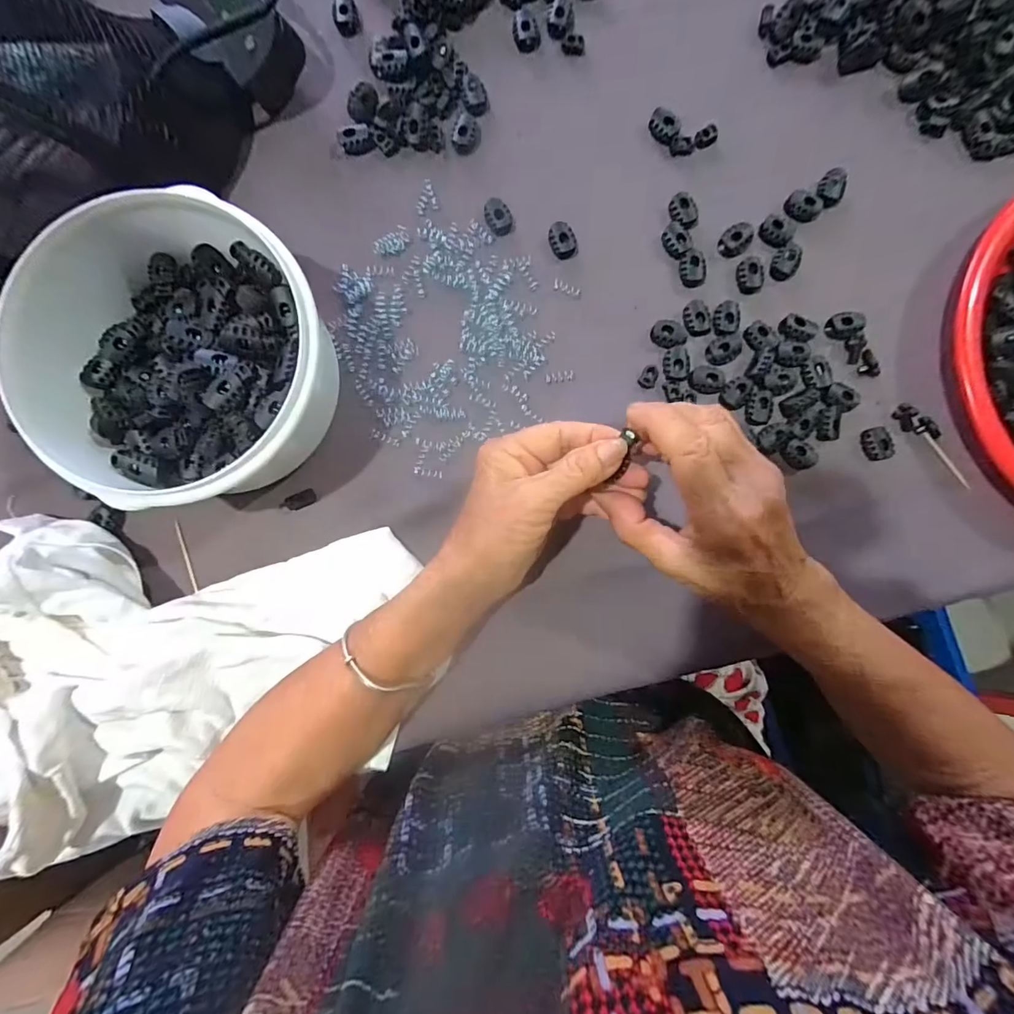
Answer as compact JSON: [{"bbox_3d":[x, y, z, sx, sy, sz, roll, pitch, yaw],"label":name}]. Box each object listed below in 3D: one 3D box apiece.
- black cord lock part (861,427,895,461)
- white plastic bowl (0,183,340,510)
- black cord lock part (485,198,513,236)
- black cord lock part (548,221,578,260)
[{"bbox_3d":[0.245,-0.042,0.304,0.015,0.007,0.021,-8,90,-1],"label":"black cord lock part"},{"bbox_3d":[-0.183,-0.085,0.271,0.155,0.076,0.160,0,90,-1],"label":"white plastic bowl"},{"bbox_3d":[-0.006,-0.197,0.311,0.017,0.007,0.023,-18,90,-1],"label":"black cord lock part"},{"bbox_3d":[0.038,-0.181,0.311,0.017,0.005,0.025,-21,90,-1],"label":"black cord lock part"}]

